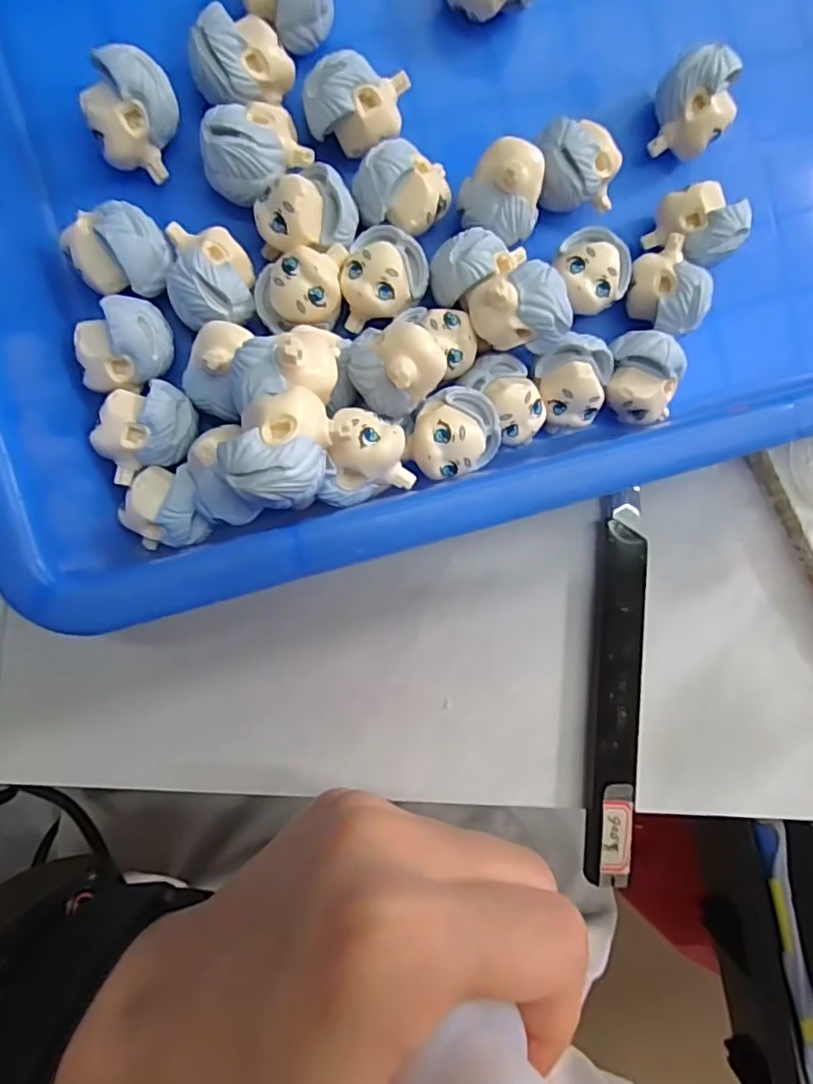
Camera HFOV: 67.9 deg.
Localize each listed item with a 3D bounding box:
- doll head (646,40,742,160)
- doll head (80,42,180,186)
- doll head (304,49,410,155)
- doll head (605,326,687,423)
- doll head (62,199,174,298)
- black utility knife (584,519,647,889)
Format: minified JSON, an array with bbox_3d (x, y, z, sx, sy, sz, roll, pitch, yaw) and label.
[{"bbox_3d":[0.087,-0.133,0.187,0.023,0.025,0.022,0,94,-7],"label":"doll head"},{"bbox_3d":[-0.074,-0.116,0.167,0.023,0.024,0.023,0,94,-7],"label":"doll head"},{"bbox_3d":[-0.015,-0.125,0.175,0.027,0.024,0.020,7,93,-8],"label":"doll head"},{"bbox_3d":[0.073,-0.051,0.191,0.020,0.023,0.027,1,94,-7],"label":"doll head"},{"bbox_3d":[-0.078,-0.079,0.168,0.024,0.024,0.023,0,94,-7],"label":"doll head"},{"bbox_3d":[0.070,0.054,0.204,0.017,0.013,0.118,2,93,-7],"label":"black utility knife"}]

